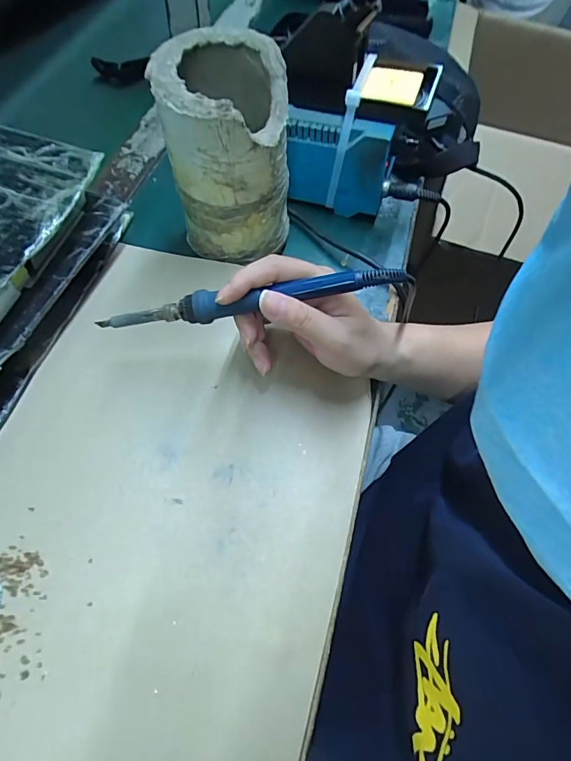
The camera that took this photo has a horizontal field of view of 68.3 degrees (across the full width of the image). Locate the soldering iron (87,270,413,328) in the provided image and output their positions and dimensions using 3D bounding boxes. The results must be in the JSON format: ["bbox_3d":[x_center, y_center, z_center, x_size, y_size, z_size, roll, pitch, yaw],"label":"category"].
[{"bbox_3d":[-0.029,-0.054,0.283,0.212,0.015,0.016,-8,62,9],"label":"soldering iron"}]

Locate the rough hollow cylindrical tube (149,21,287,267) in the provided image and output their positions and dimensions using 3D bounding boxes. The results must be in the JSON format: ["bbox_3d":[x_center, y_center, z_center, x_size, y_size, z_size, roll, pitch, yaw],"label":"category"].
[{"bbox_3d":[-0.046,-0.182,0.358,0.092,0.153,0.096,2,62,-3],"label":"rough hollow cylindrical tube"}]

